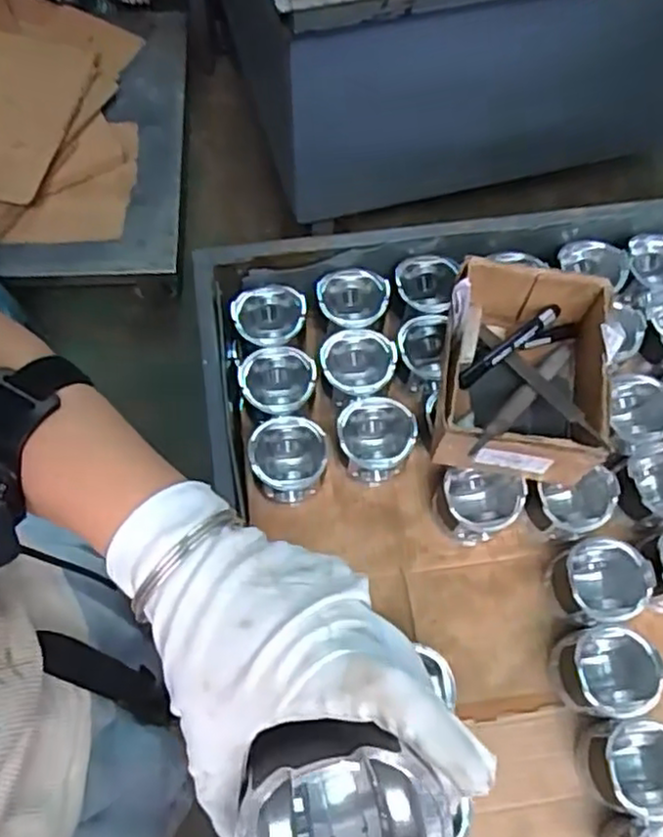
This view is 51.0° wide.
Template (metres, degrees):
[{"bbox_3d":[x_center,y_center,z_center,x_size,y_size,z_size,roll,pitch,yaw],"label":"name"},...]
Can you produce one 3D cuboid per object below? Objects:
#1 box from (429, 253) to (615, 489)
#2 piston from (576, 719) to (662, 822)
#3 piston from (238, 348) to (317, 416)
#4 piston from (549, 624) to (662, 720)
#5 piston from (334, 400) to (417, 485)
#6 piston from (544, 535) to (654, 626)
[{"bbox_3d":[0.191,-0.048,0.708,0.154,0.093,0.199,9,68,2],"label":"box"},{"bbox_3d":[0.288,0.330,0.656,0.084,0.086,0.081,1,68,-2],"label":"piston"},{"bbox_3d":[-0.061,-0.034,0.794,0.082,0.073,0.078,-2,68,-3],"label":"piston"},{"bbox_3d":[0.269,0.252,0.690,0.082,0.096,0.081,1,68,-2],"label":"piston"},{"bbox_3d":[0.048,0.025,0.772,0.083,0.066,0.084,1,68,-2],"label":"piston"},{"bbox_3d":[0.275,0.170,0.721,0.083,0.091,0.084,-10,68,-6],"label":"piston"}]

